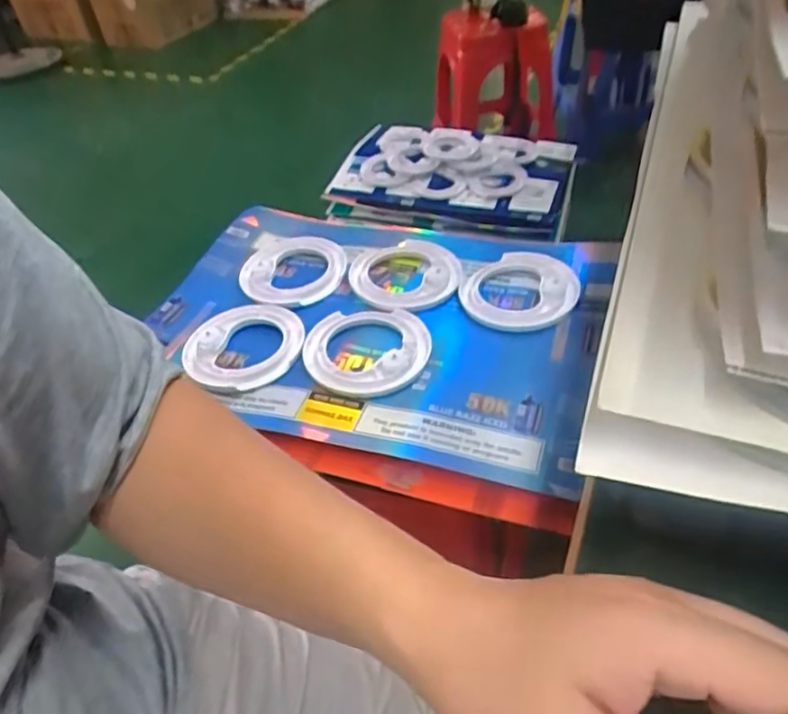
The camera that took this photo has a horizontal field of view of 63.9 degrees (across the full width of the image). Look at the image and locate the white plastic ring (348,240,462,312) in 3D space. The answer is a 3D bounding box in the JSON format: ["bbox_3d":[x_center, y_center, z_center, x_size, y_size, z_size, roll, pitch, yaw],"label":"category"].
[{"bbox_3d":[0.013,-0.104,0.769,0.130,0.017,0.132,-3,43,6],"label":"white plastic ring"}]

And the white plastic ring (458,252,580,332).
[{"bbox_3d":[0.146,-0.081,0.735,0.129,0.022,0.129,-4,43,4],"label":"white plastic ring"}]

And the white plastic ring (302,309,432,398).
[{"bbox_3d":[-0.029,-0.009,0.679,0.134,0.019,0.119,-3,43,5],"label":"white plastic ring"}]

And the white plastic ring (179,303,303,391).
[{"bbox_3d":[-0.169,-0.019,0.719,0.128,0.014,0.128,-4,43,4],"label":"white plastic ring"}]

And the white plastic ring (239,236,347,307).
[{"bbox_3d":[-0.131,-0.116,0.805,0.135,0.018,0.130,-4,43,4],"label":"white plastic ring"}]

